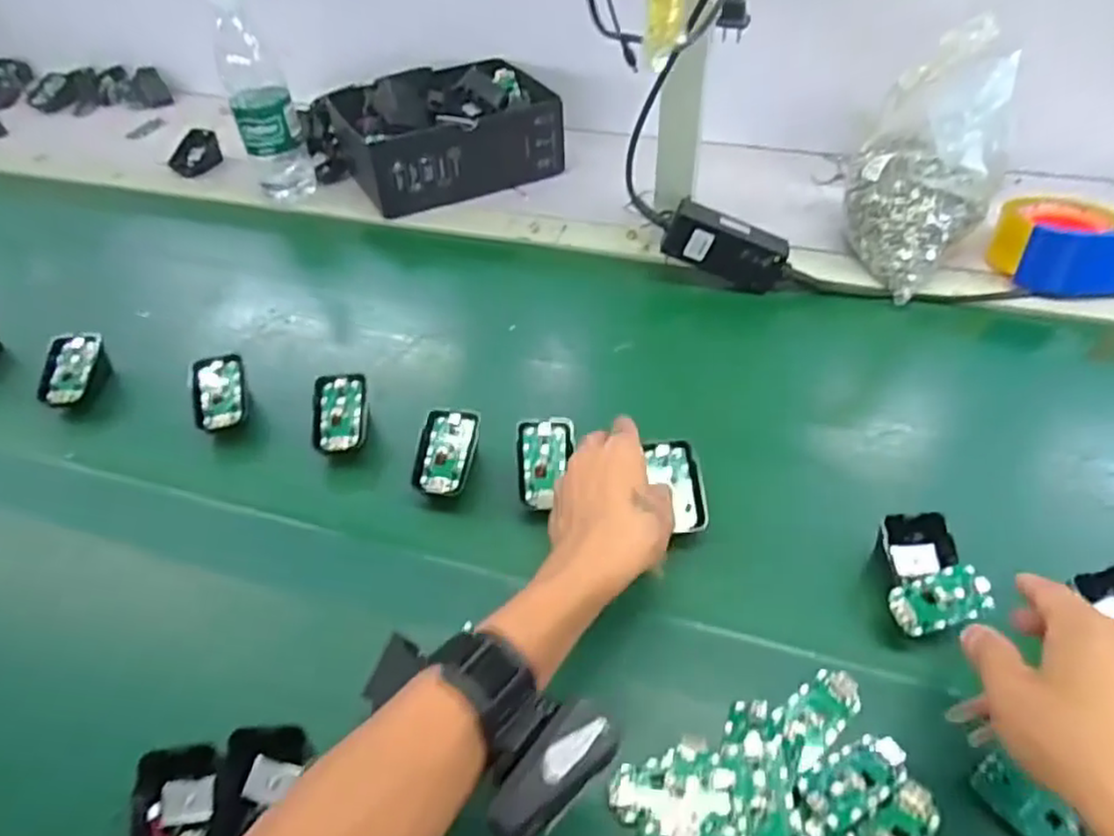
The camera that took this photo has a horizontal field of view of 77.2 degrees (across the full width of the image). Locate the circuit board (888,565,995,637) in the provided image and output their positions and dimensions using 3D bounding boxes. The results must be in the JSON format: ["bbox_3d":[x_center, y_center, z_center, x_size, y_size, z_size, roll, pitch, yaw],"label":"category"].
[{"bbox_3d":[0.239,0.113,0.436,0.064,0.011,0.032,-16,48,-10],"label":"circuit board"}]

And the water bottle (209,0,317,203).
[{"bbox_3d":[-0.331,-0.353,0.776,0.065,0.209,0.055,-20,49,-14],"label":"water bottle"}]

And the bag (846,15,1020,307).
[{"bbox_3d":[0.330,-0.219,0.635,0.121,0.178,0.103,19,52,21],"label":"bag"}]

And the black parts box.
[{"bbox_3d":[-0.129,-0.355,0.852,0.249,0.084,0.182,-24,50,-16],"label":"black parts box"}]

